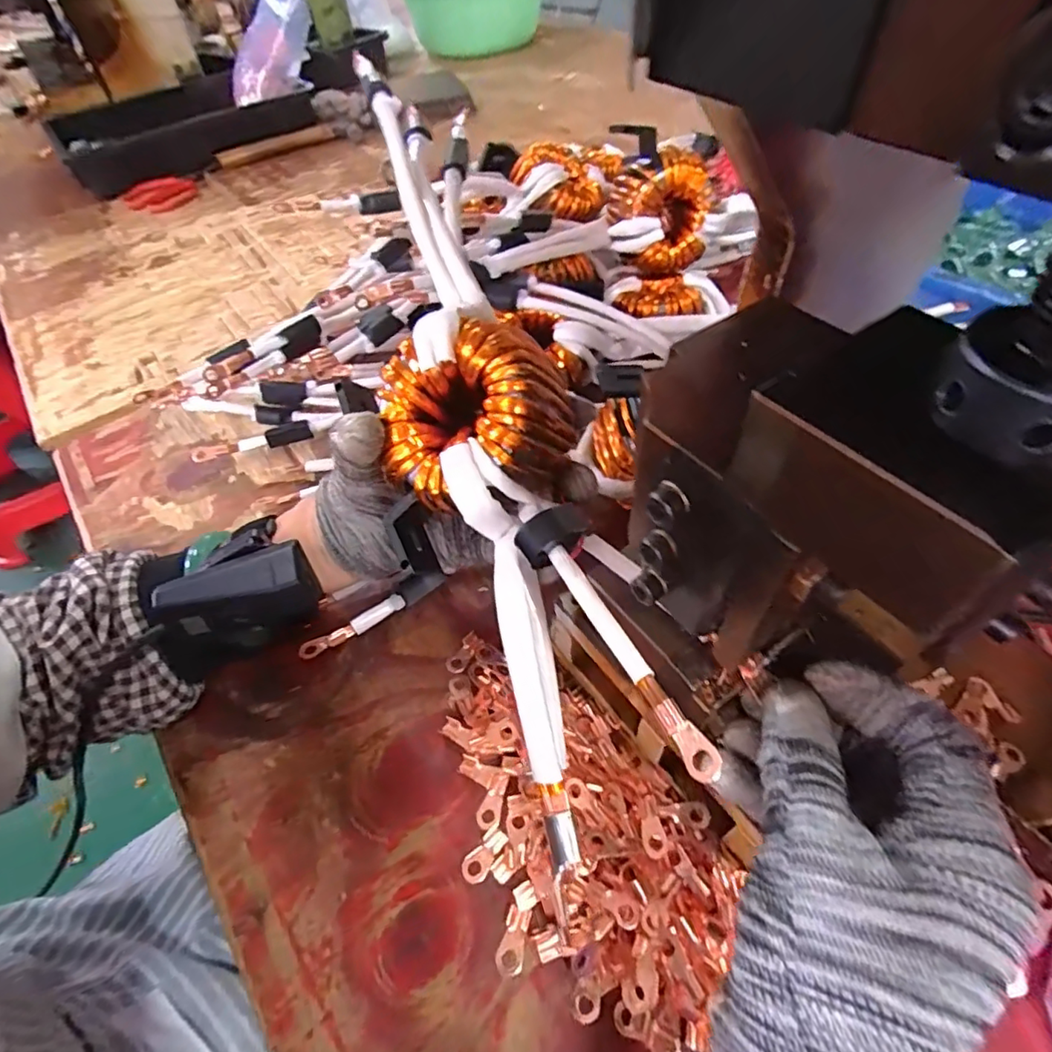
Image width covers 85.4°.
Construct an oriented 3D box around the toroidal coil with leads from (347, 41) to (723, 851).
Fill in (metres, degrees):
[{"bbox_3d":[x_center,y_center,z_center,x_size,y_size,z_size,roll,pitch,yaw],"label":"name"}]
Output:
[{"bbox_3d":[0.000,0.005,0.233,0.075,0.043,0.256,-19,93,-10],"label":"toroidal coil with leads"}]

